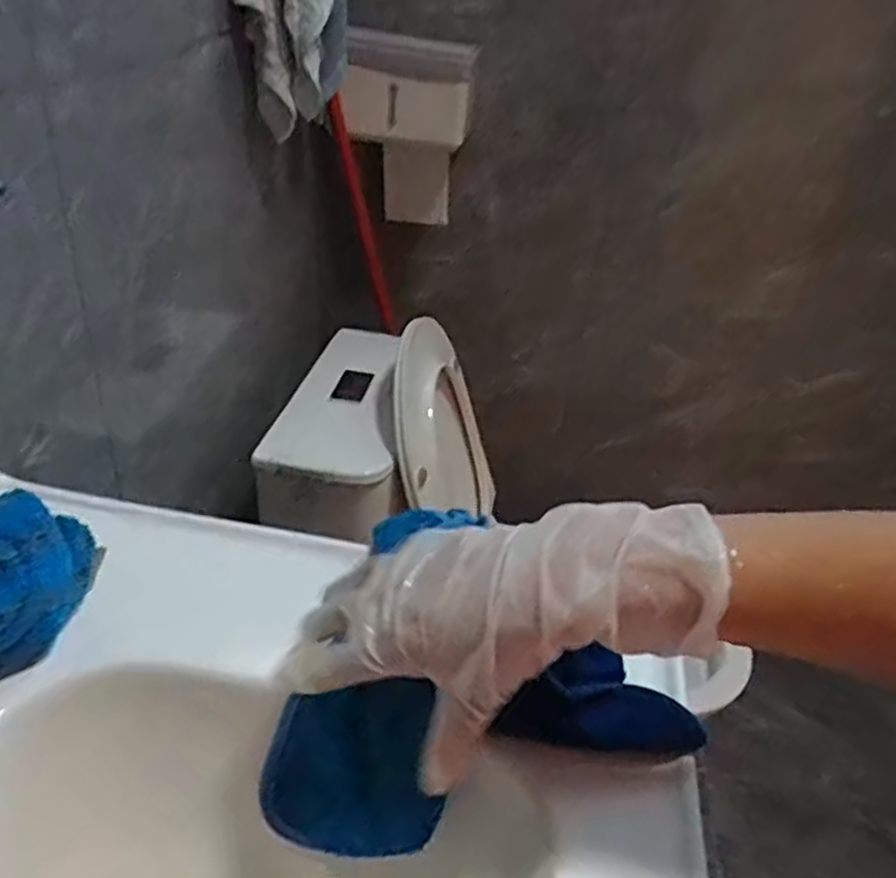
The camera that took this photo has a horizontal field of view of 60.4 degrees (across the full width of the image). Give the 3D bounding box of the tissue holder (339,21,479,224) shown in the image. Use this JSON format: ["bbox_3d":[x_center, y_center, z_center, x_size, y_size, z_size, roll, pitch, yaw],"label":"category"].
[{"bbox_3d":[-0.064,-0.452,1.176,0.188,0.293,0.157,2,35,-6],"label":"tissue holder"}]

